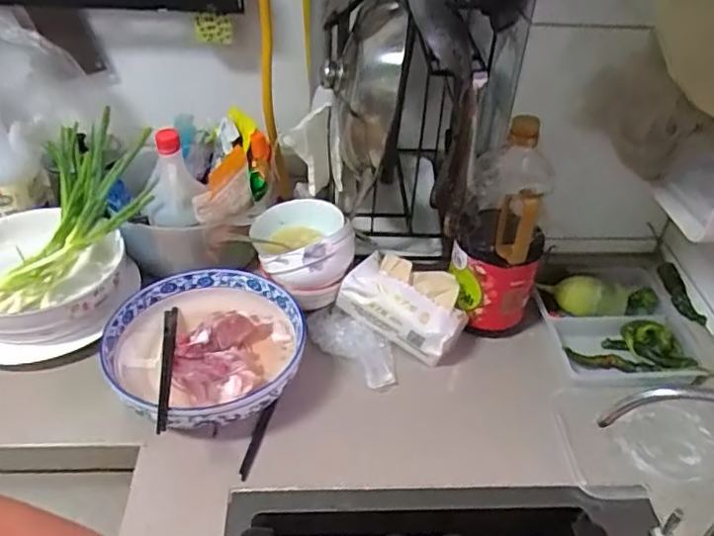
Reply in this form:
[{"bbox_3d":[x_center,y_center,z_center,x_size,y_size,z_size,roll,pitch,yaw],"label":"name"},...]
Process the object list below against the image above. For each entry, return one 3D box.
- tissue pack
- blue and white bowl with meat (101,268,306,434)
[{"bbox_3d":[0.061,0.051,0.806,0.151,0.096,0.075,24,44,23],"label":"tissue pack"},{"bbox_3d":[-0.177,0.100,0.735,0.220,0.072,0.219,2,40,-2],"label":"blue and white bowl with meat"}]

